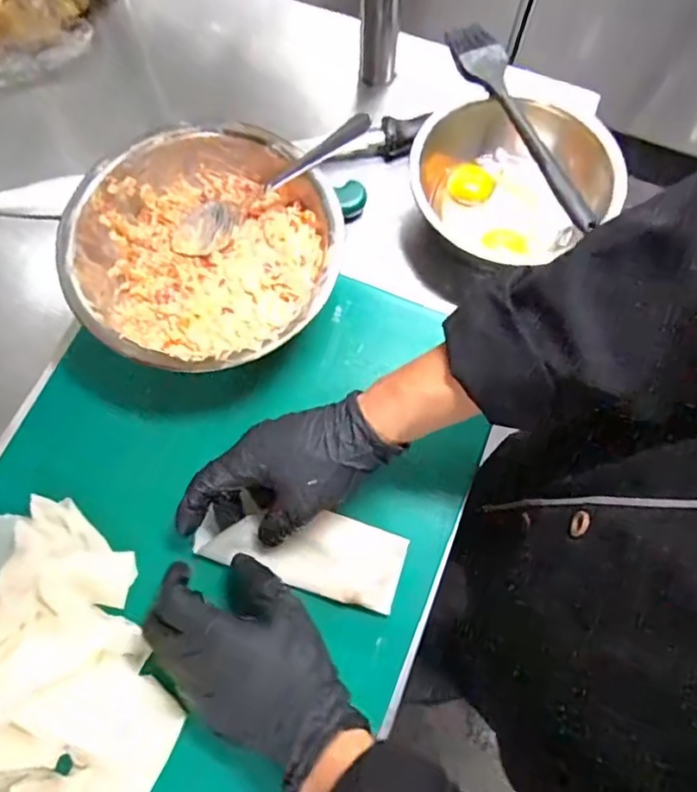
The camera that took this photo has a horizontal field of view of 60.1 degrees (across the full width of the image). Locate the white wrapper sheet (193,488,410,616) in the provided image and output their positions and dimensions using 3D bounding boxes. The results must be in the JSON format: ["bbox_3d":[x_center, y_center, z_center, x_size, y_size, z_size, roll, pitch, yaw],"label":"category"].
[{"bbox_3d":[-0.035,0.112,0.441,0.150,0.016,0.058,12,72,0],"label":"white wrapper sheet"}]

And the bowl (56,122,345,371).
[{"bbox_3d":[-0.113,-0.109,0.493,0.204,0.078,0.204,-6,72,-3],"label":"bowl"}]

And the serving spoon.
[{"bbox_3d":[-0.064,-0.170,0.494,0.191,0.023,0.038,-26,72,21],"label":"serving spoon"}]

